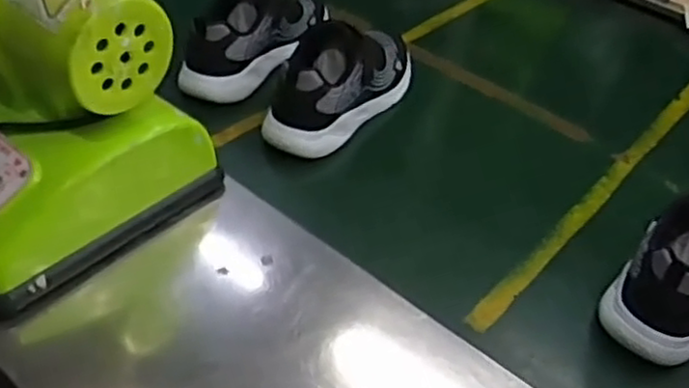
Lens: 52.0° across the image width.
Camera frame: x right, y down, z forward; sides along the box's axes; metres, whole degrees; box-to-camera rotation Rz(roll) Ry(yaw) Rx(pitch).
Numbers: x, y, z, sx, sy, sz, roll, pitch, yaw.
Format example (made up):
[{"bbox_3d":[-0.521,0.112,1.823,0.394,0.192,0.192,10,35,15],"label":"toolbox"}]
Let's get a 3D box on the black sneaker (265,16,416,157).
[{"bbox_3d":[0.005,-0.145,0.812,0.084,0.104,0.246,25,46,19],"label":"black sneaker"}]

